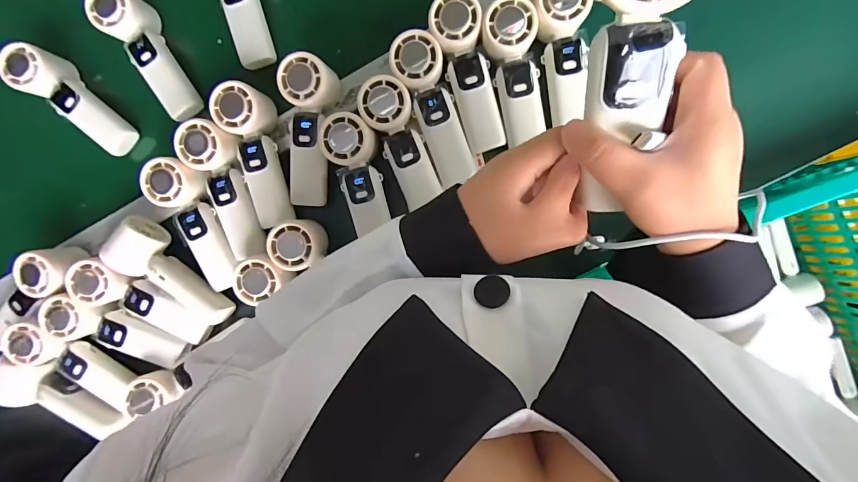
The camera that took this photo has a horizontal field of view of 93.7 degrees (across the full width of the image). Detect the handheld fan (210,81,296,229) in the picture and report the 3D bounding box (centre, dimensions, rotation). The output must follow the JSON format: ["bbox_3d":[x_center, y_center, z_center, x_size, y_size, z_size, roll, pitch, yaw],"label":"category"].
[{"bbox_3d":[-0.202,-0.101,0.483,0.052,0.051,0.167,-11,104,7],"label":"handheld fan"}]

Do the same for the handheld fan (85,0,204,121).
[{"bbox_3d":[-0.341,-0.226,0.497,0.052,0.047,0.164,-30,99,6],"label":"handheld fan"}]

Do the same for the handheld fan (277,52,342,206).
[{"bbox_3d":[-0.141,-0.127,0.476,0.054,0.054,0.169,6,105,7],"label":"handheld fan"}]

